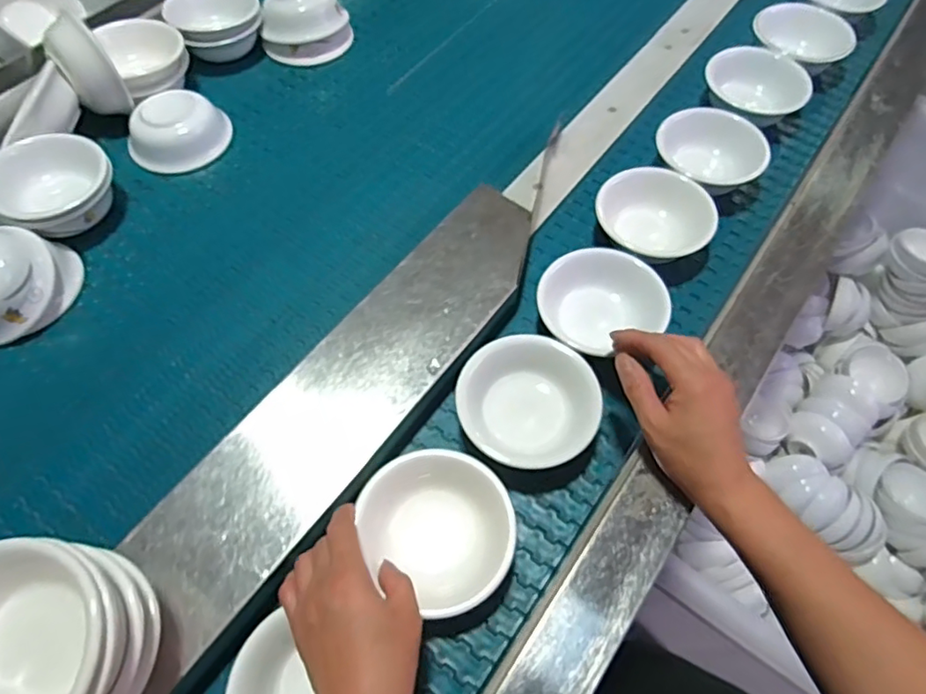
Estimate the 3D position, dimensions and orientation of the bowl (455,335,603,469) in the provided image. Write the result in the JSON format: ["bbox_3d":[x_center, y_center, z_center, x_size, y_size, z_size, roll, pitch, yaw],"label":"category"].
[{"bbox_3d":[0.051,0.048,0.479,0.111,0.038,0.103,-1,59,1],"label":"bowl"}]

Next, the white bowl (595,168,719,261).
[{"bbox_3d":[0.186,-0.124,0.581,0.115,0.052,0.096,39,67,20],"label":"white bowl"}]

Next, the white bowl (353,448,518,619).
[{"bbox_3d":[-0.017,0.135,0.432,0.103,0.046,0.108,0,62,1],"label":"white bowl"}]

